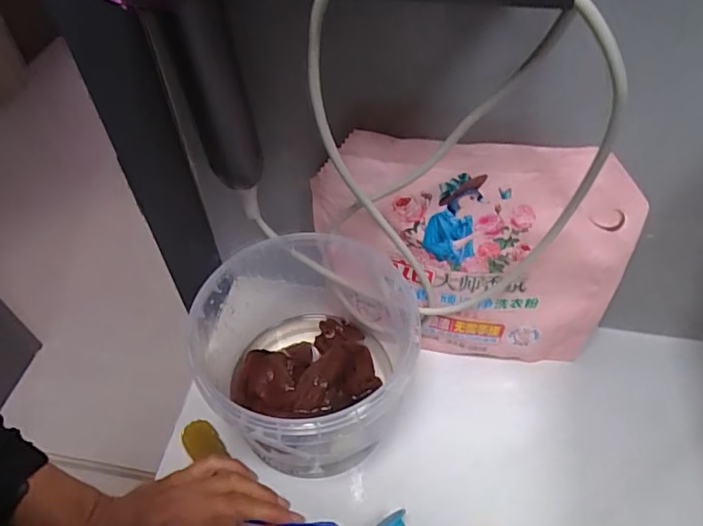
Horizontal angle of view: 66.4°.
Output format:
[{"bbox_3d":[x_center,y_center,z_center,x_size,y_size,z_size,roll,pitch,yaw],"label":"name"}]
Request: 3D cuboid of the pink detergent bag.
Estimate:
[{"bbox_3d":[0.093,0.003,0.442,0.246,0.225,0.061,3,52,3],"label":"pink detergent bag"}]

